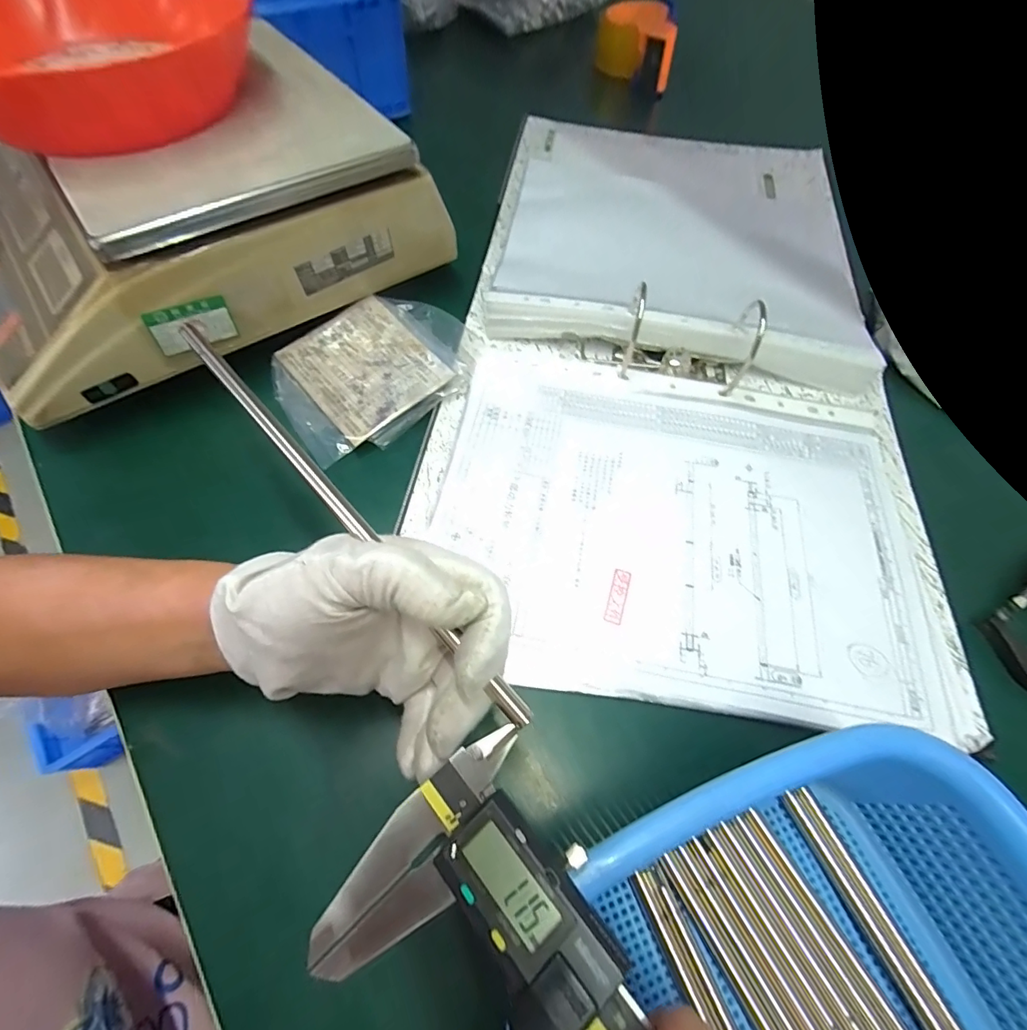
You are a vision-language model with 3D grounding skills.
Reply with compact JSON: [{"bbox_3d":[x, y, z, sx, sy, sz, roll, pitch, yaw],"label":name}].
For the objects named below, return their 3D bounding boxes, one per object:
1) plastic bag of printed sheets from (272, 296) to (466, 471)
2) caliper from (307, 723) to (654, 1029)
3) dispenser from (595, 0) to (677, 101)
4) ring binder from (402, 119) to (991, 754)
[{"bbox_3d":[-0.102,-0.112,0.347,0.147,0.018,0.112,-36,69,-17],"label":"plastic bag of printed sheets"},{"bbox_3d":[0.055,0.183,0.108,0.074,0.011,0.267,-40,71,-18],"label":"caliper"},{"bbox_3d":[0.157,-0.613,0.602,0.100,0.057,0.135,9,63,2],"label":"dispenser"},{"bbox_3d":[0.136,-0.152,0.370,0.331,0.035,0.572,10,64,4],"label":"ring binder"}]

